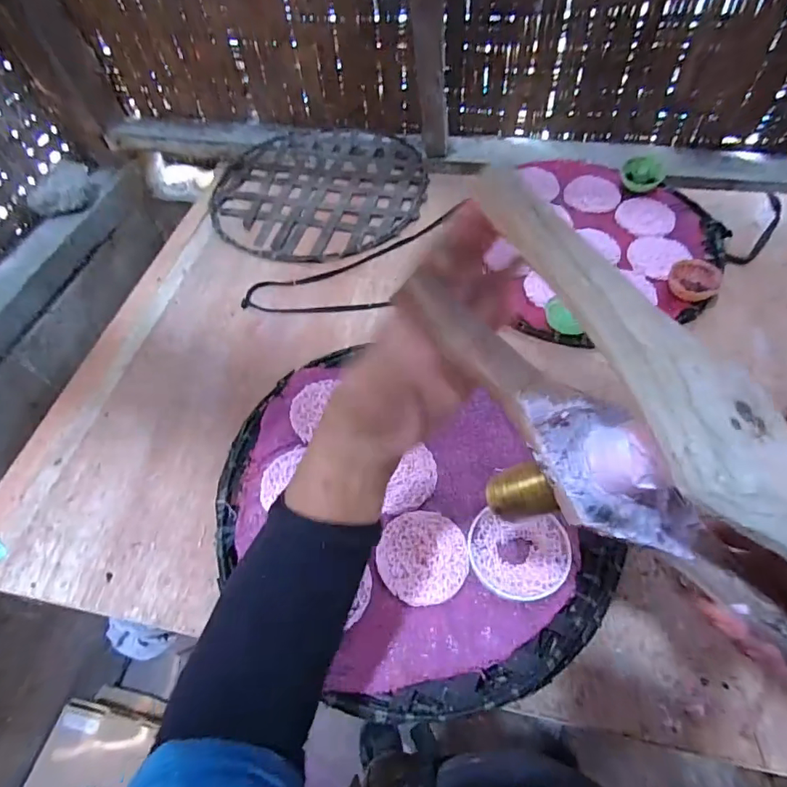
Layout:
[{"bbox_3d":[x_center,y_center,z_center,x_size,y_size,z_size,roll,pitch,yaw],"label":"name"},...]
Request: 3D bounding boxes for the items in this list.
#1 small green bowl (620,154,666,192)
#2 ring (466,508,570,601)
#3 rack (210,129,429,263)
[{"bbox_3d":[0.380,-0.335,0.721,0.060,0.025,0.064,-1,59,2],"label":"small green bowl"},{"bbox_3d":[0.112,0.142,0.421,0.090,0.004,0.079,6,59,6],"label":"ring"},{"bbox_3d":[-0.118,-0.323,0.746,0.323,0.008,0.301,-1,59,2],"label":"rack"}]

